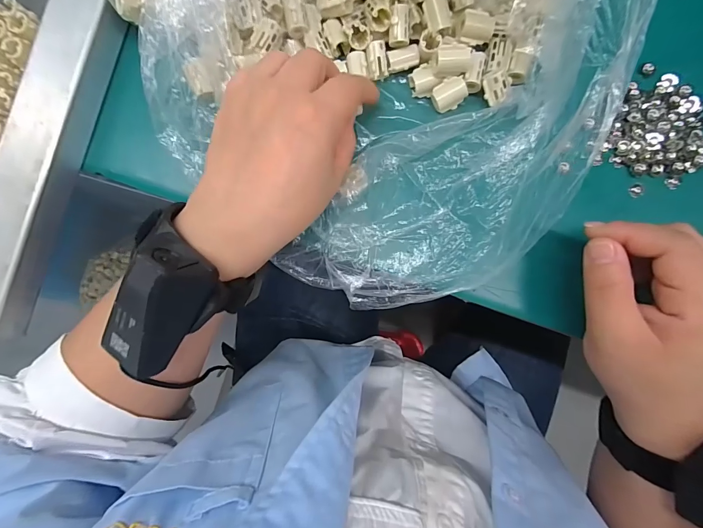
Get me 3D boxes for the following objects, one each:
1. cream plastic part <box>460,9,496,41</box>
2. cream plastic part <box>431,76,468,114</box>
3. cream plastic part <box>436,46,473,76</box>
[{"bbox_3d":[0.083,-0.159,0.232,0.022,0.010,0.016,2,86,1],"label":"cream plastic part"},{"bbox_3d":[0.066,-0.115,0.240,0.023,0.014,0.015,-20,86,0],"label":"cream plastic part"},{"bbox_3d":[0.067,-0.133,0.230,0.022,0.013,0.013,-1,86,1],"label":"cream plastic part"}]

